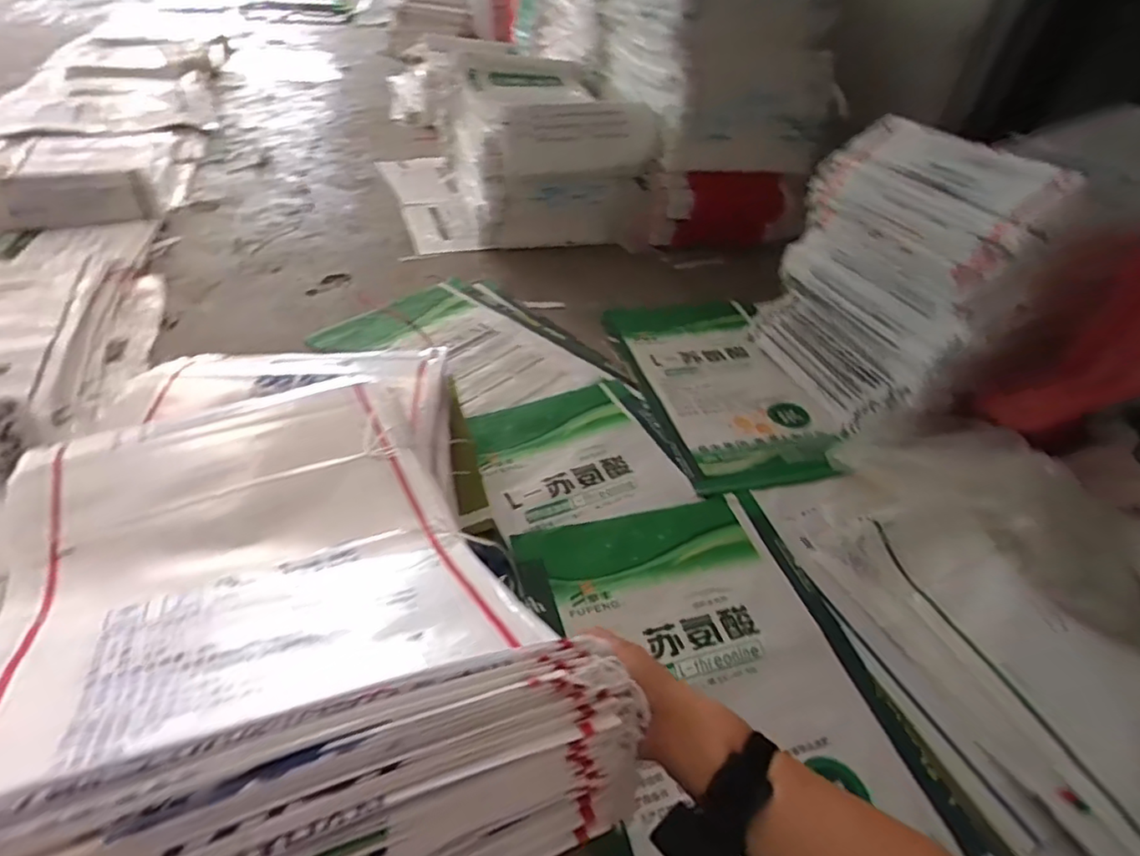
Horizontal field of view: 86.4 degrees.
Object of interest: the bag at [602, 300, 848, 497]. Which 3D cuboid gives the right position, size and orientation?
[{"bbox_3d":[0.409,-0.152,1.681,0.491,0.048,0.860,-3,41,-11],"label":"bag"}]

